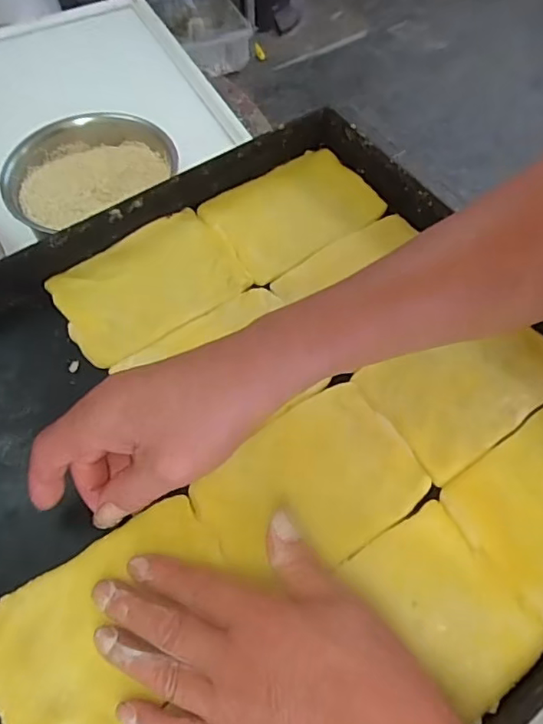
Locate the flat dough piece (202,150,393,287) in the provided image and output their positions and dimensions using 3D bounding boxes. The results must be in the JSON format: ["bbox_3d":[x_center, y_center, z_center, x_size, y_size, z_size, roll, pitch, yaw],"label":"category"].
[{"bbox_3d":[0.019,-0.132,0.480,0.144,0.010,0.097,-33,65,-19],"label":"flat dough piece"}]

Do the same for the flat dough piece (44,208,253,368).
[{"bbox_3d":[-0.095,-0.061,0.435,0.135,0.010,0.092,-34,65,-20],"label":"flat dough piece"}]

